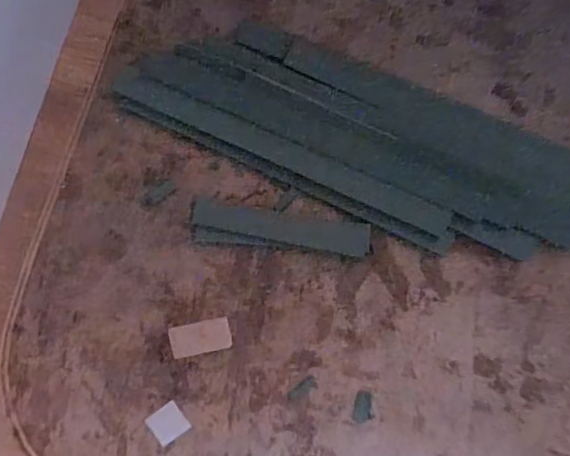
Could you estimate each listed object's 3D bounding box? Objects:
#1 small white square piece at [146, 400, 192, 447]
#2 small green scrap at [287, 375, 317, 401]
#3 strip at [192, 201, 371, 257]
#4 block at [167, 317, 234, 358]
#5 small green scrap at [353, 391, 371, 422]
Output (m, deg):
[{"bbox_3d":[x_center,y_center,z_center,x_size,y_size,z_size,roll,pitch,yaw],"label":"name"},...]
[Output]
[{"bbox_3d":[-0.083,0.140,0.404,0.026,0.004,0.023,-36,87,1],"label":"small white square piece"},{"bbox_3d":[0.012,0.113,0.397,0.023,0.004,0.009,-37,87,1],"label":"small green scrap"},{"bbox_3d":[-0.003,0.000,0.395,0.123,0.004,0.022,8,89,2],"label":"strip"},{"bbox_3d":[-0.059,0.078,0.400,0.042,0.004,0.023,-11,88,2],"label":"block"},{"bbox_3d":[0.054,0.125,0.397,0.012,0.004,0.022,8,89,2],"label":"small green scrap"}]

